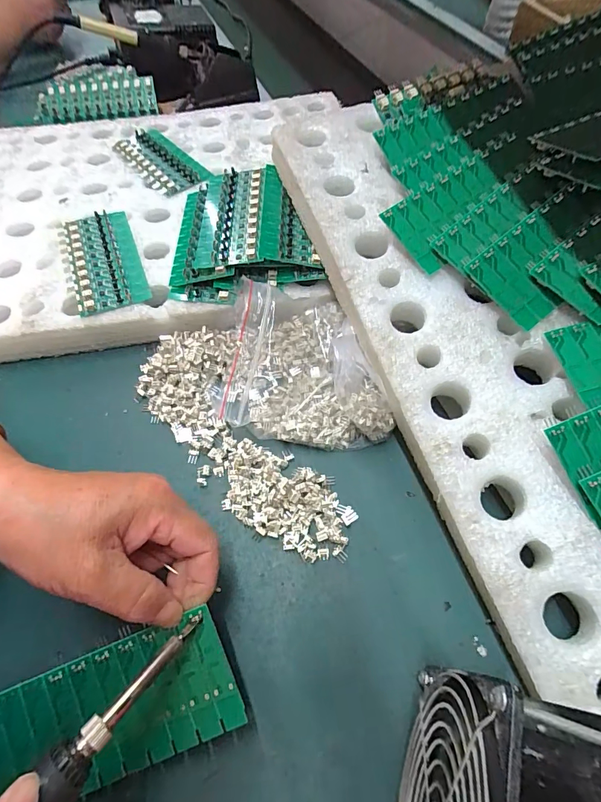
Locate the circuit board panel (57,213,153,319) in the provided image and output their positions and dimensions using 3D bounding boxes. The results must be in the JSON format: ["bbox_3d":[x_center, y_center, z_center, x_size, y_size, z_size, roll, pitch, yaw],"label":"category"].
[{"bbox_3d":[-0.191,-0.135,0.378,0.067,0.010,0.131,-20,61,-11],"label":"circuit board panel"}]

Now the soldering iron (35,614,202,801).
[{"bbox_3d":[-0.119,0.174,0.143,0.017,0.015,0.216,35,52,18],"label":"soldering iron"}]

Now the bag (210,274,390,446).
[{"bbox_3d":[-0.001,-0.034,0.330,0.138,0.041,0.141,0,59,1],"label":"bag"}]

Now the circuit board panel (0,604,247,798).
[{"bbox_3d":[-0.109,0.169,0.210,0.150,0.004,0.061,-22,82,1],"label":"circuit board panel"}]

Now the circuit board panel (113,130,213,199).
[{"bbox_3d":[-0.163,-0.283,0.463,0.061,0.012,0.157,-36,65,-19],"label":"circuit board panel"}]

